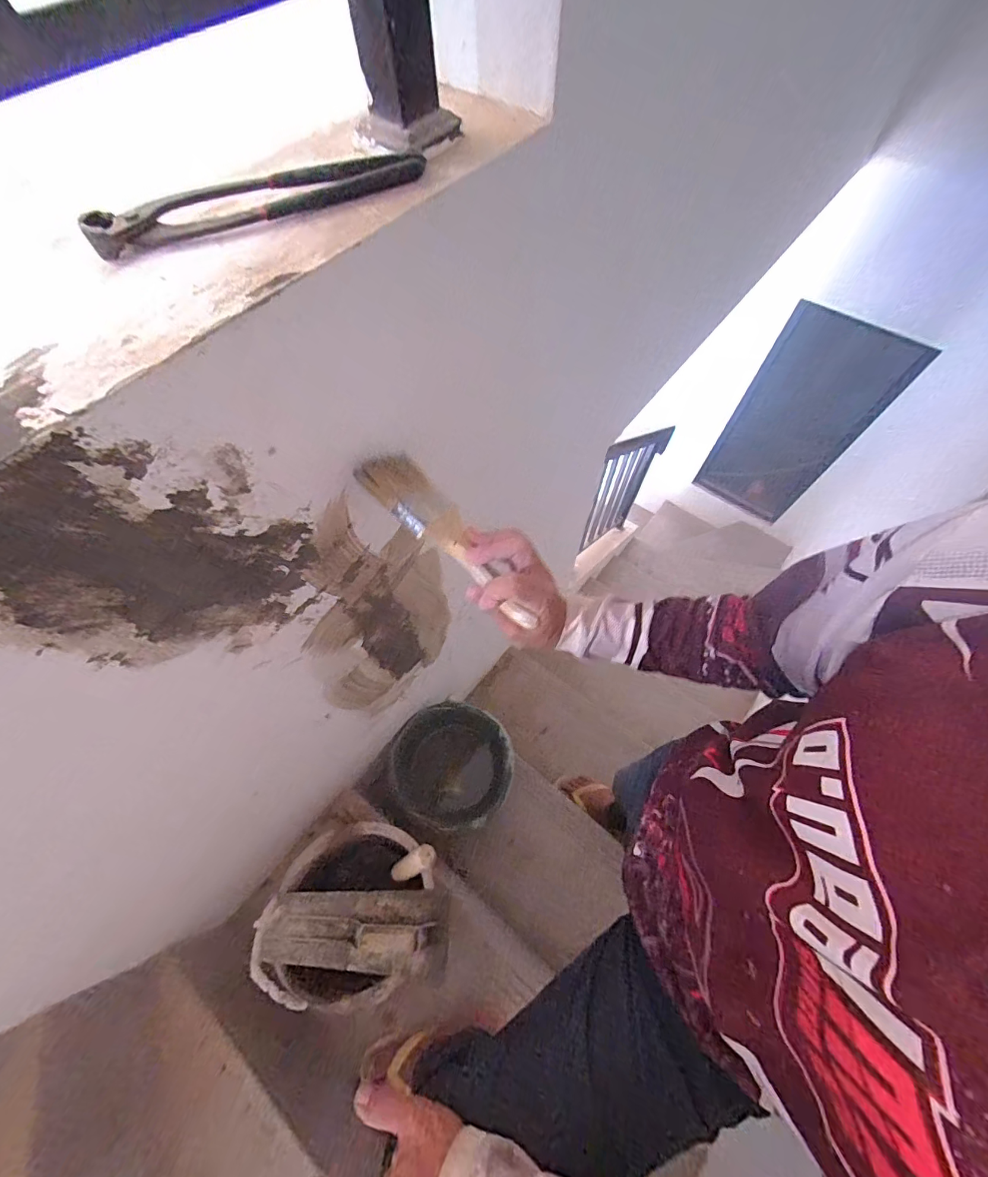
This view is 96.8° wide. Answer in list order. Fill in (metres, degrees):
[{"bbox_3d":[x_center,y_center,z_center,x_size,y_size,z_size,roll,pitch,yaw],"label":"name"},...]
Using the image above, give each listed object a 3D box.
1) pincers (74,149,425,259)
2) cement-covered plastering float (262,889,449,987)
[{"bbox_3d":[-0.151,-0.260,0.291,0.216,0.013,0.036,-21,66,-9],"label":"pincers"},{"bbox_3d":[-0.214,0.539,0.682,0.269,0.110,0.108,3,65,2],"label":"cement-covered plastering float"}]

